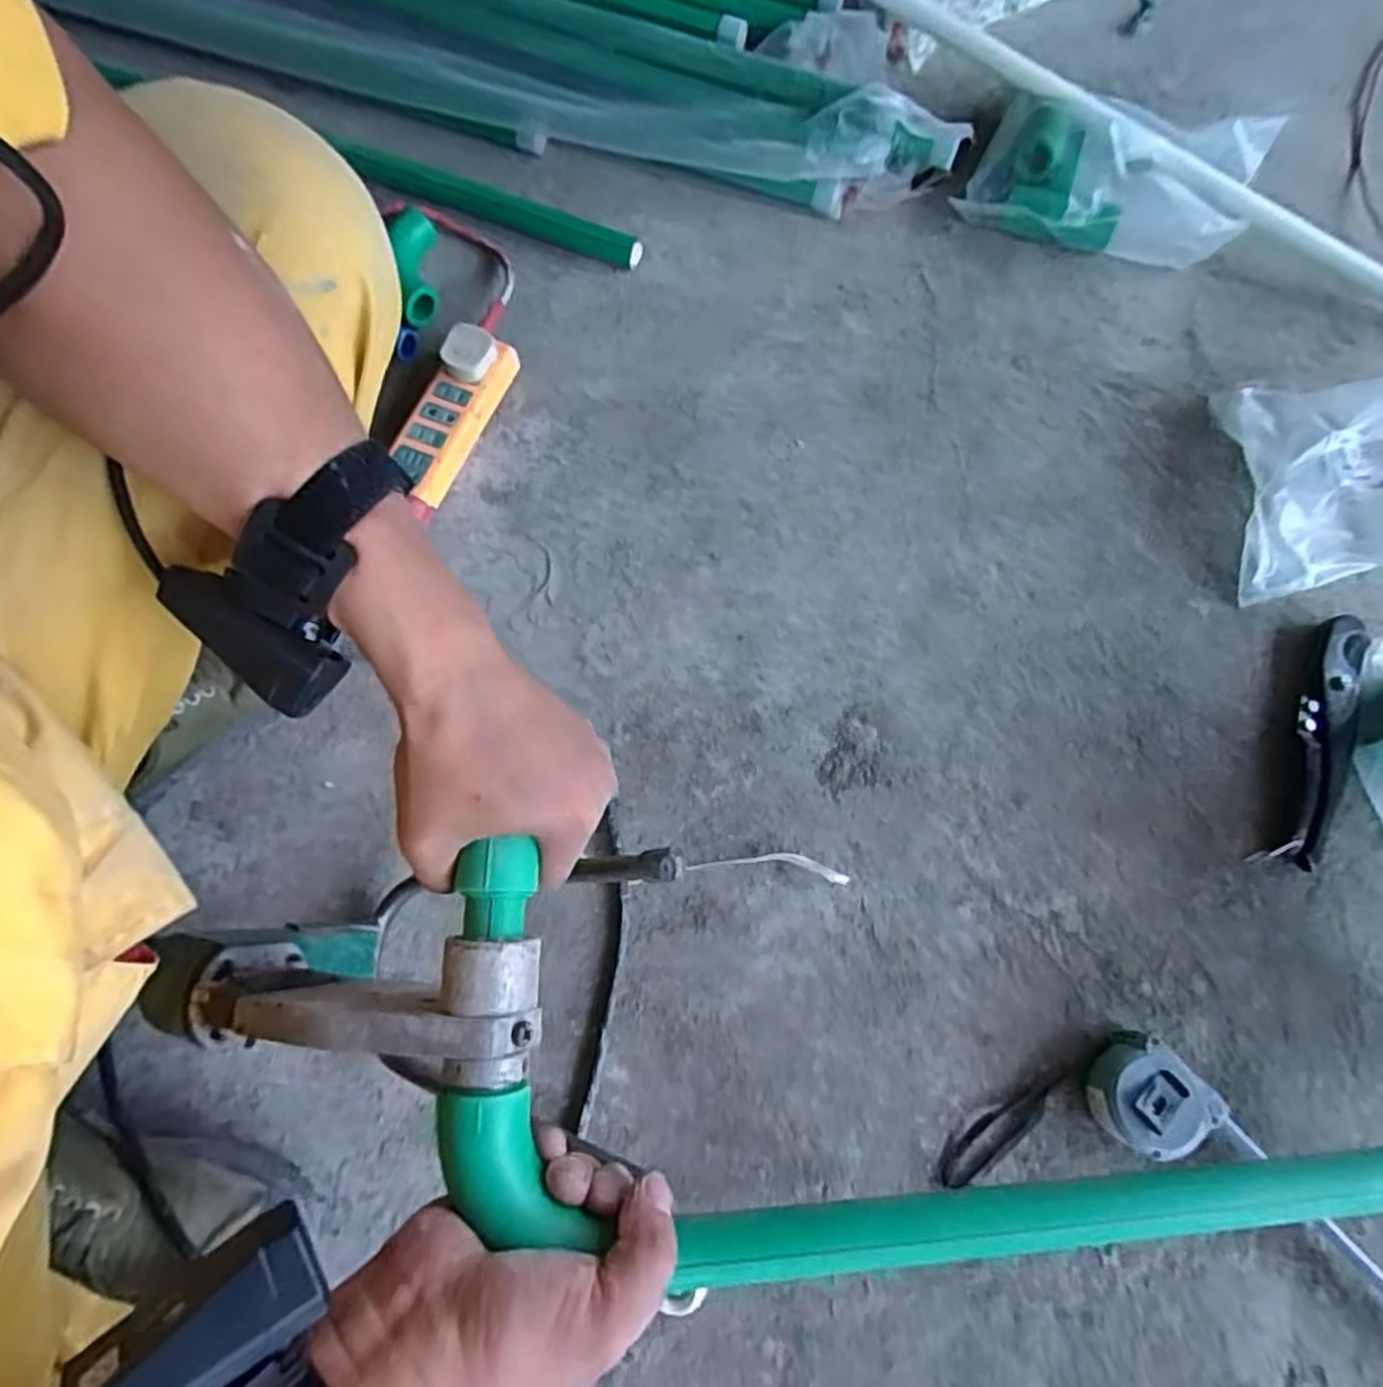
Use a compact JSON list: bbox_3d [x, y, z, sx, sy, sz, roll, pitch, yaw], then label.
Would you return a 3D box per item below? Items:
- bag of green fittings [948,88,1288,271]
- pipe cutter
[{"bbox_3d":[0.362,-0.446,0.670,0.227,0.069,0.128,19,76,7],"label":"bag of green fittings"},{"bbox_3d":[0.447,0.036,0.551,0.043,0.020,0.189,22,76,7],"label":"pipe cutter"}]

